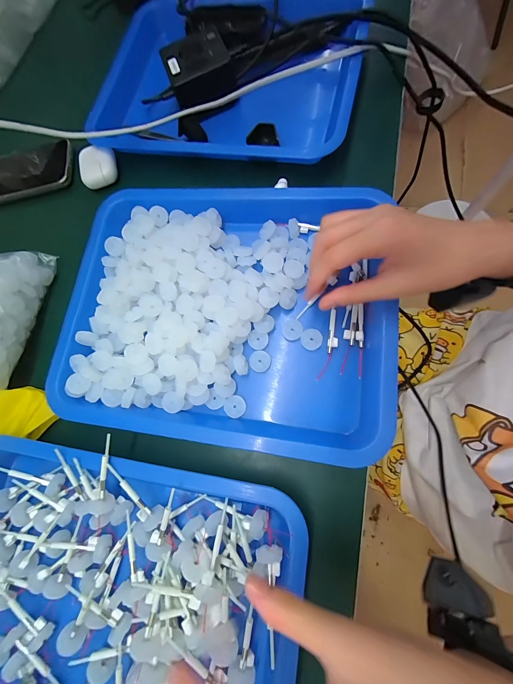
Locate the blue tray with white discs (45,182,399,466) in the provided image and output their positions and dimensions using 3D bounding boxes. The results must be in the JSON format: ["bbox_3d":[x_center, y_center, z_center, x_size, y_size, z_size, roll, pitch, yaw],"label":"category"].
[{"bbox_3d":[-0.043,-0.040,0.279,0.318,0.046,0.264,5,77,9],"label":"blue tray with white discs"}]

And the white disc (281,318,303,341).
[{"bbox_3d":[0.036,-0.013,0.281,0.020,0.005,0.022,-2,76,8],"label":"white disc"}]

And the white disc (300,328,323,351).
[{"bbox_3d":[0.054,-0.003,0.274,0.021,0.005,0.021,-2,76,8],"label":"white disc"}]

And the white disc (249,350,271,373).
[{"bbox_3d":[0.004,0.019,0.277,0.021,0.005,0.021,-2,76,8],"label":"white disc"}]

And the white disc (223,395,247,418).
[{"bbox_3d":[-0.021,0.063,0.270,0.021,0.004,0.021,-2,76,8],"label":"white disc"}]

